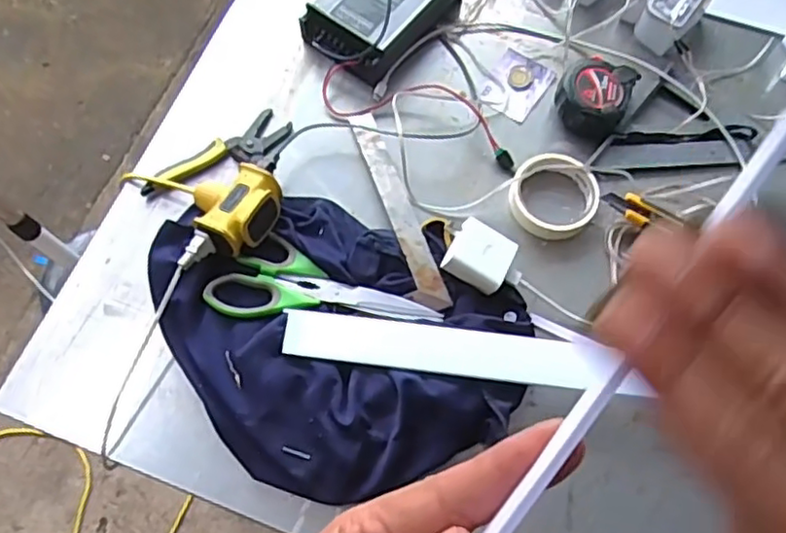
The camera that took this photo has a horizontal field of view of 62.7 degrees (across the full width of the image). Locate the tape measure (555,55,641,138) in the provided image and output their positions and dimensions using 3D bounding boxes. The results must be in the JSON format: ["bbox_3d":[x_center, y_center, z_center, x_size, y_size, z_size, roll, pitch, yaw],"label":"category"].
[{"bbox_3d":[0.222,-0.185,0.723,0.078,0.032,0.094,20,72,8],"label":"tape measure"}]

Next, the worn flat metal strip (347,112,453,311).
[{"bbox_3d":[0.001,-0.065,0.679,0.032,0.005,0.249,-17,64,-9],"label":"worn flat metal strip"}]

